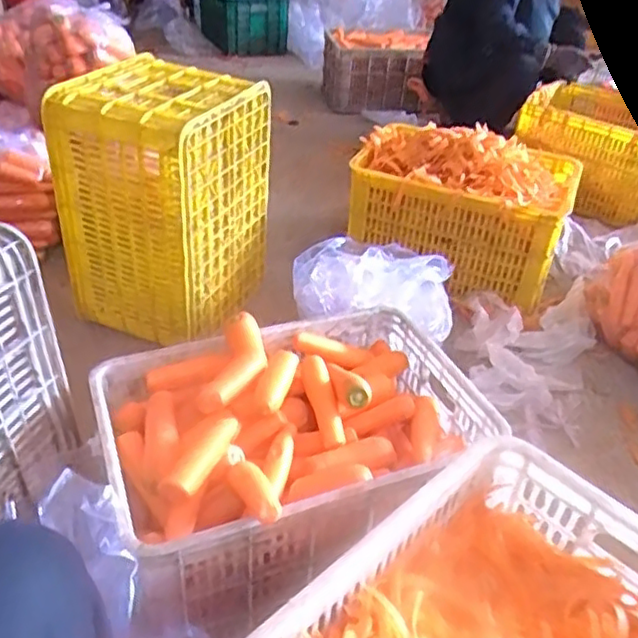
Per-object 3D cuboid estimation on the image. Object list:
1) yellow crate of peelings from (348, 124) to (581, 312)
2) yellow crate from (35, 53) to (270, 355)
[{"bbox_3d":[0.364,-0.300,1.700,0.527,0.310,0.367,14,38,14],"label":"yellow crate of peelings"},{"bbox_3d":[-0.330,-0.257,1.409,0.338,0.486,0.337,14,38,13],"label":"yellow crate"}]

